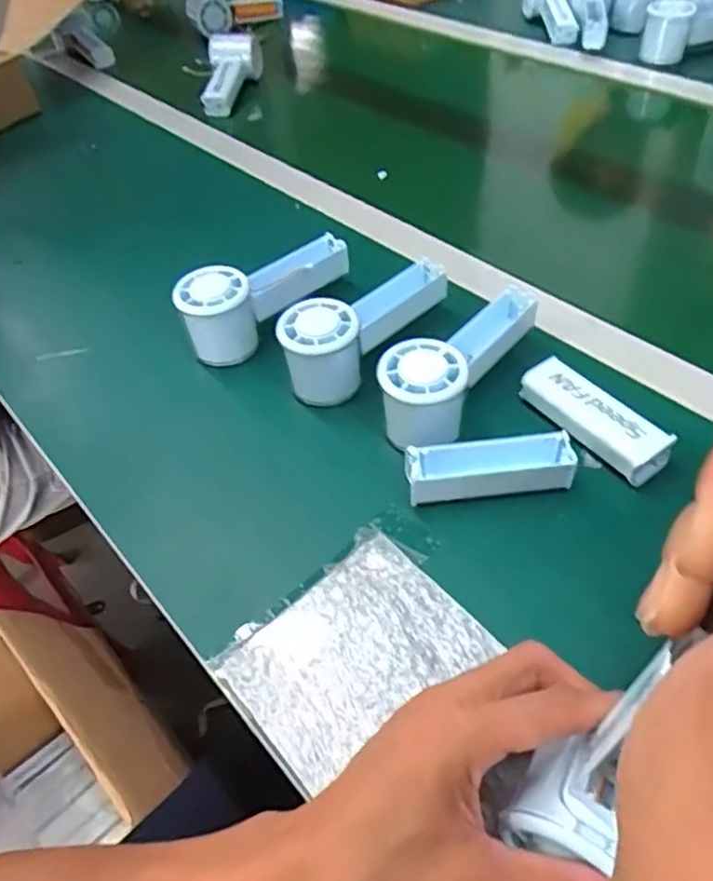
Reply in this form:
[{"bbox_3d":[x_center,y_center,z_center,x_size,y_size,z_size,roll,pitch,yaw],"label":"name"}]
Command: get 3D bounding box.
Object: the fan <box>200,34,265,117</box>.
[{"bbox_3d":[-0.174,-0.488,0.875,0.079,0.060,0.140,14,74,18],"label":"fan"}]

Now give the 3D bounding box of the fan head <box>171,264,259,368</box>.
[{"bbox_3d":[-0.108,-0.097,0.508,0.054,0.062,0.051,-18,50,-9],"label":"fan head"}]

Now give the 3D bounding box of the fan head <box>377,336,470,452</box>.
[{"bbox_3d":[0.045,-0.027,0.437,0.057,0.066,0.053,2,50,8],"label":"fan head"}]

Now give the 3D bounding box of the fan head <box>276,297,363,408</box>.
[{"bbox_3d":[-0.025,-0.063,0.471,0.056,0.060,0.057,-8,49,-1],"label":"fan head"}]

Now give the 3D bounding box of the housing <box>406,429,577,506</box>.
[{"bbox_3d":[0.084,0.016,0.405,0.103,0.030,0.026,-6,49,1],"label":"housing"}]

